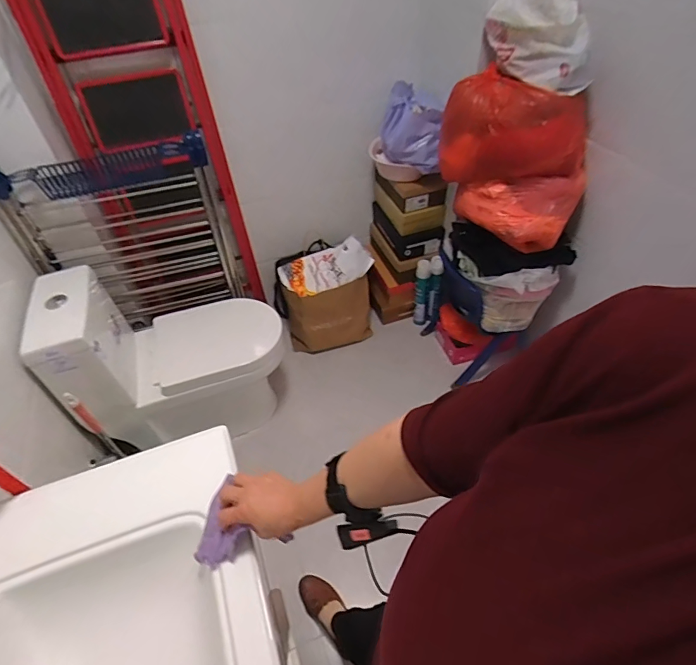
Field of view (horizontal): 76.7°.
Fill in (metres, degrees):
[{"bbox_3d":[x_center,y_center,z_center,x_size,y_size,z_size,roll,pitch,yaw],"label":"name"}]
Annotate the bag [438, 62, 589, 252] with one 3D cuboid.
[{"bbox_3d":[0.471,-0.492,1.295,0.418,0.392,0.206,18,50,20],"label":"bag"}]

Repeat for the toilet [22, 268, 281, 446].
[{"bbox_3d":[-0.529,0.086,1.428,0.628,0.621,0.337,-16,47,-11],"label":"toilet"}]

